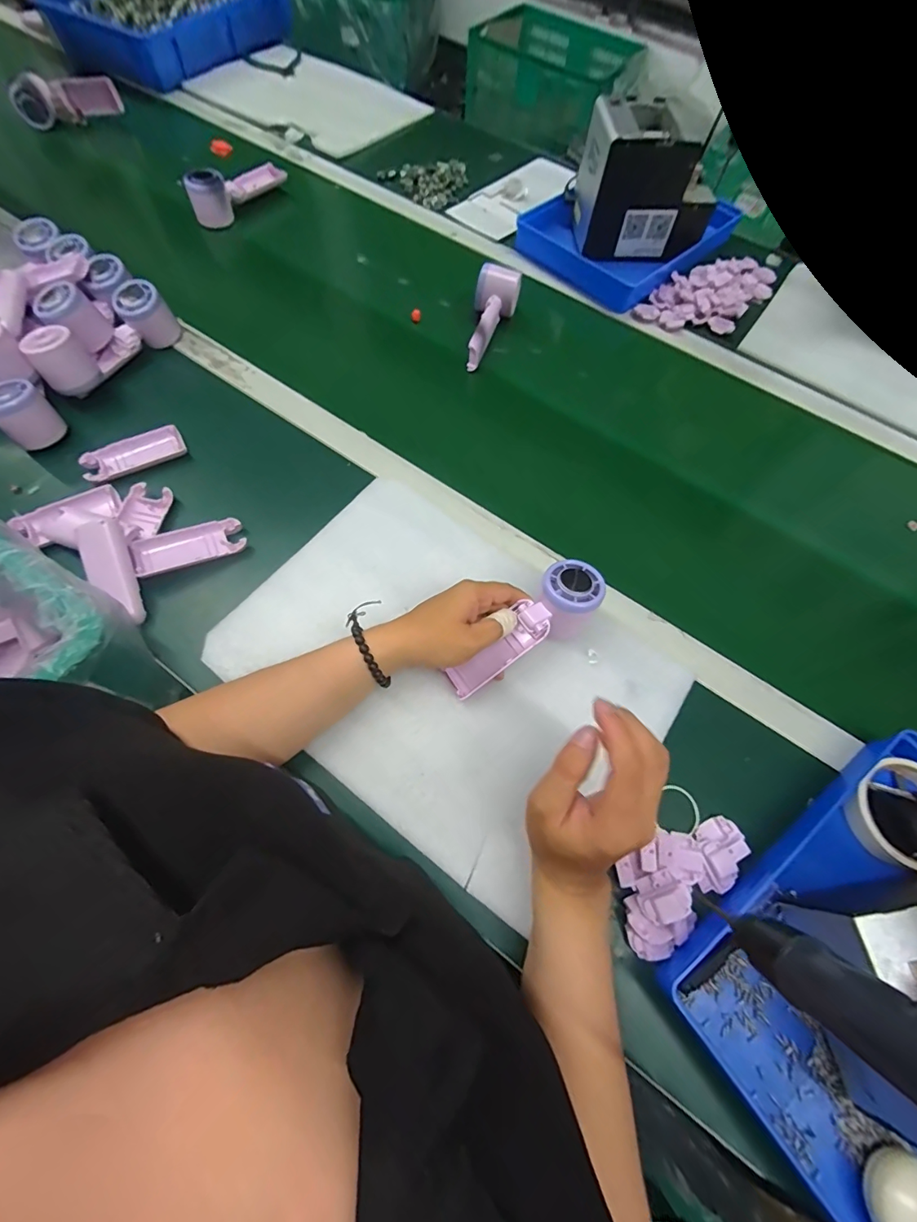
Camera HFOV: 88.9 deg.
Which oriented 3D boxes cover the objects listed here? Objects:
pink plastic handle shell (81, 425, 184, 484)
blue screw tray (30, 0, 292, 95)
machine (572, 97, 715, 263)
[{"bbox_3d":[-0.373,-0.180,0.538,0.107,0.014,0.044,-27,70,-14],"label":"pink plastic handle shell"},{"bbox_3d":[-0.574,-1.199,0.939,0.311,0.077,0.449,39,70,13],"label":"blue screw tray"},{"bbox_3d":[0.278,-0.636,0.698,0.183,0.134,0.132,0,66,-3],"label":"machine"}]

